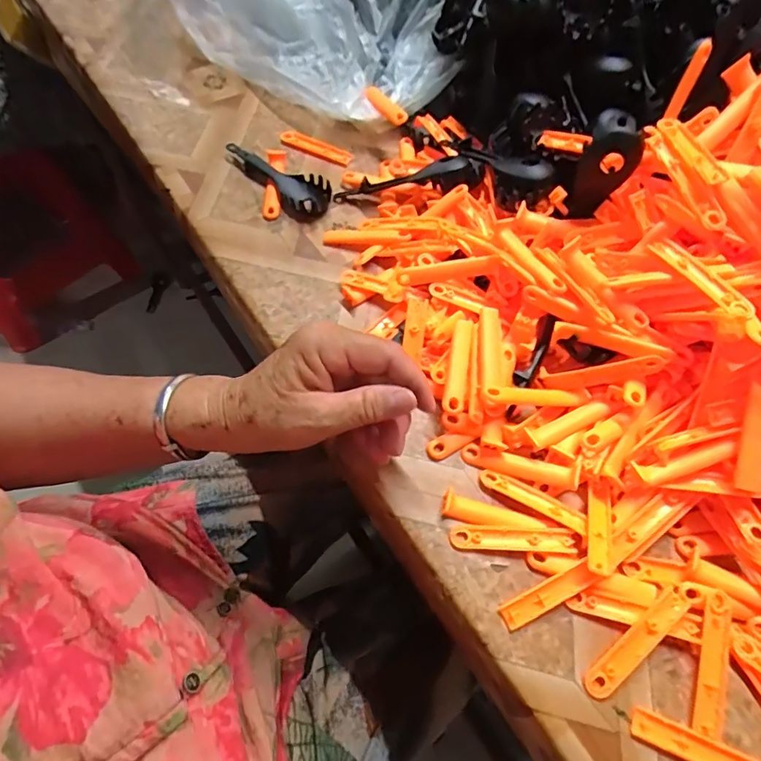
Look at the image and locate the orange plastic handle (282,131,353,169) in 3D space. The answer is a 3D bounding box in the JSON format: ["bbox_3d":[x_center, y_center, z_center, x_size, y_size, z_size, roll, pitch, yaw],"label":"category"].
[{"bbox_3d":[-0.063,-0.229,0.483,0.077,0.005,0.018,27,65,14],"label":"orange plastic handle"}]

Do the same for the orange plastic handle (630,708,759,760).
[{"bbox_3d":[0.174,0.199,0.261,0.076,0.004,0.016,21,64,11],"label":"orange plastic handle"}]

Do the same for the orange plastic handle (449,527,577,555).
[{"bbox_3d":[0.083,0.101,0.310,0.075,0.006,0.015,2,62,1],"label":"orange plastic handle"}]

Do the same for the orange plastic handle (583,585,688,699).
[{"bbox_3d":[0.147,0.150,0.281,0.076,0.013,0.015,-35,67,-17],"label":"orange plastic handle"}]

